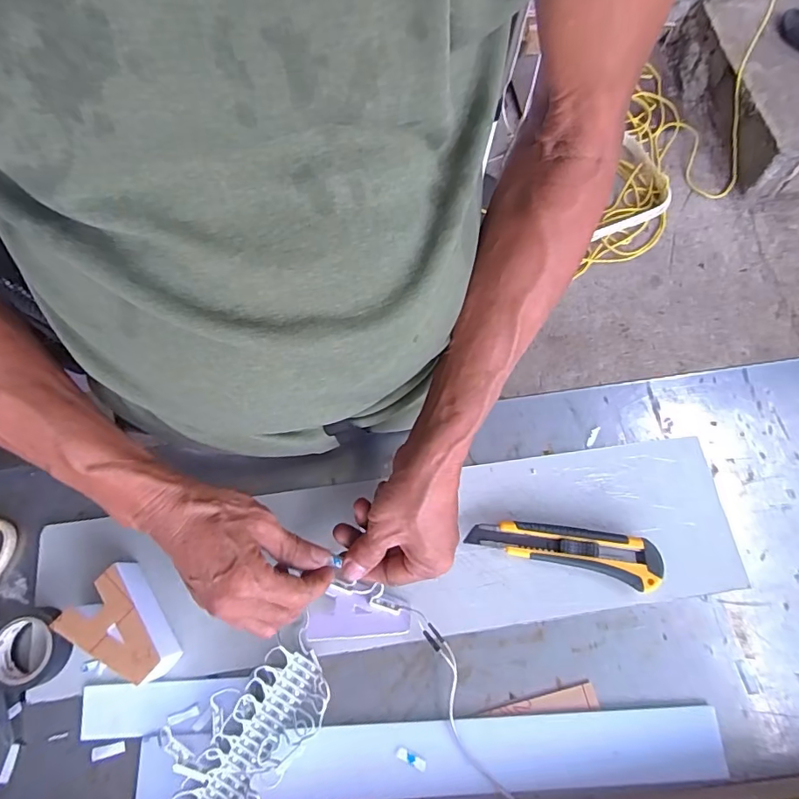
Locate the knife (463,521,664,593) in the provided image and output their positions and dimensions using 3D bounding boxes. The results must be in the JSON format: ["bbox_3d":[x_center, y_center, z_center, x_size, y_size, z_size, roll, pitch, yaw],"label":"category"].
[{"bbox_3d":[0.141,0.128,0.421,0.158,0.019,0.038,11,70,3],"label":"knife"}]

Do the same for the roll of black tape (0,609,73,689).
[{"bbox_3d":[-0.299,0.202,0.392,0.060,0.018,0.056,0,70,-1],"label":"roll of black tape"}]

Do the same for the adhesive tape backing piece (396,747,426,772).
[{"bbox_3d":[0.009,0.279,0.377,0.024,0.004,0.008,24,71,8],"label":"adhesive tape backing piece"}]

